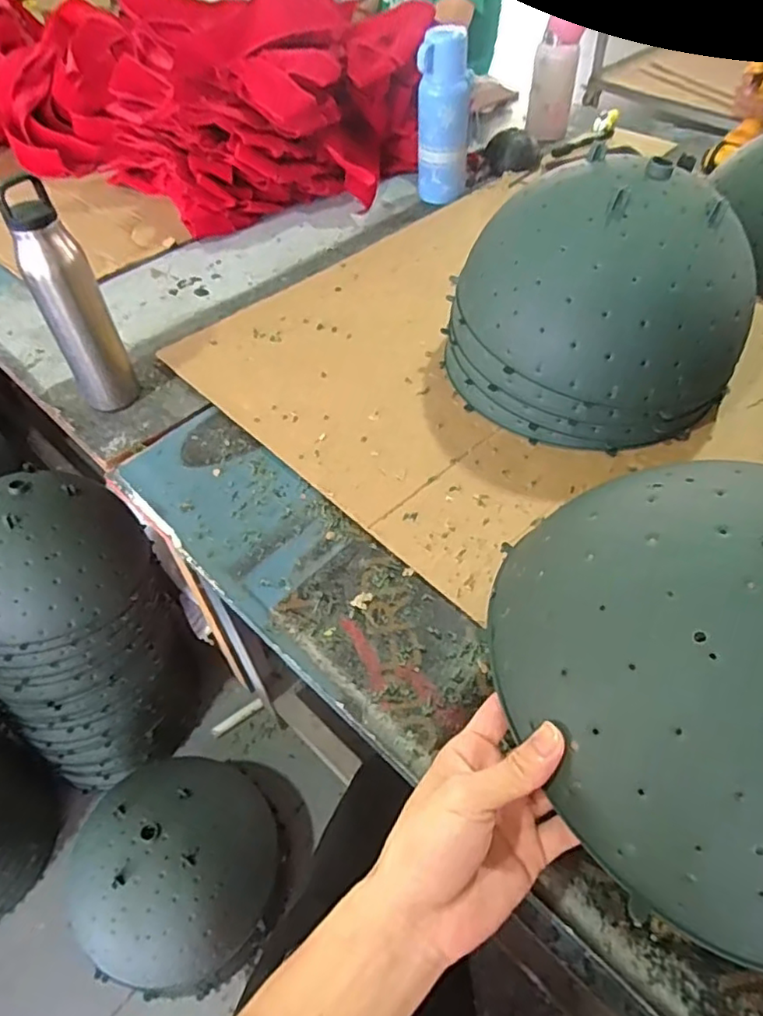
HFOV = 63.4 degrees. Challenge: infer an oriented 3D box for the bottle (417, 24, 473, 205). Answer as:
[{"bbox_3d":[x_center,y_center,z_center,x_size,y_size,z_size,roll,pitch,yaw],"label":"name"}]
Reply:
[{"bbox_3d":[0.098,-0.601,0.954,0.061,0.217,0.070,26,56,23],"label":"bottle"}]

